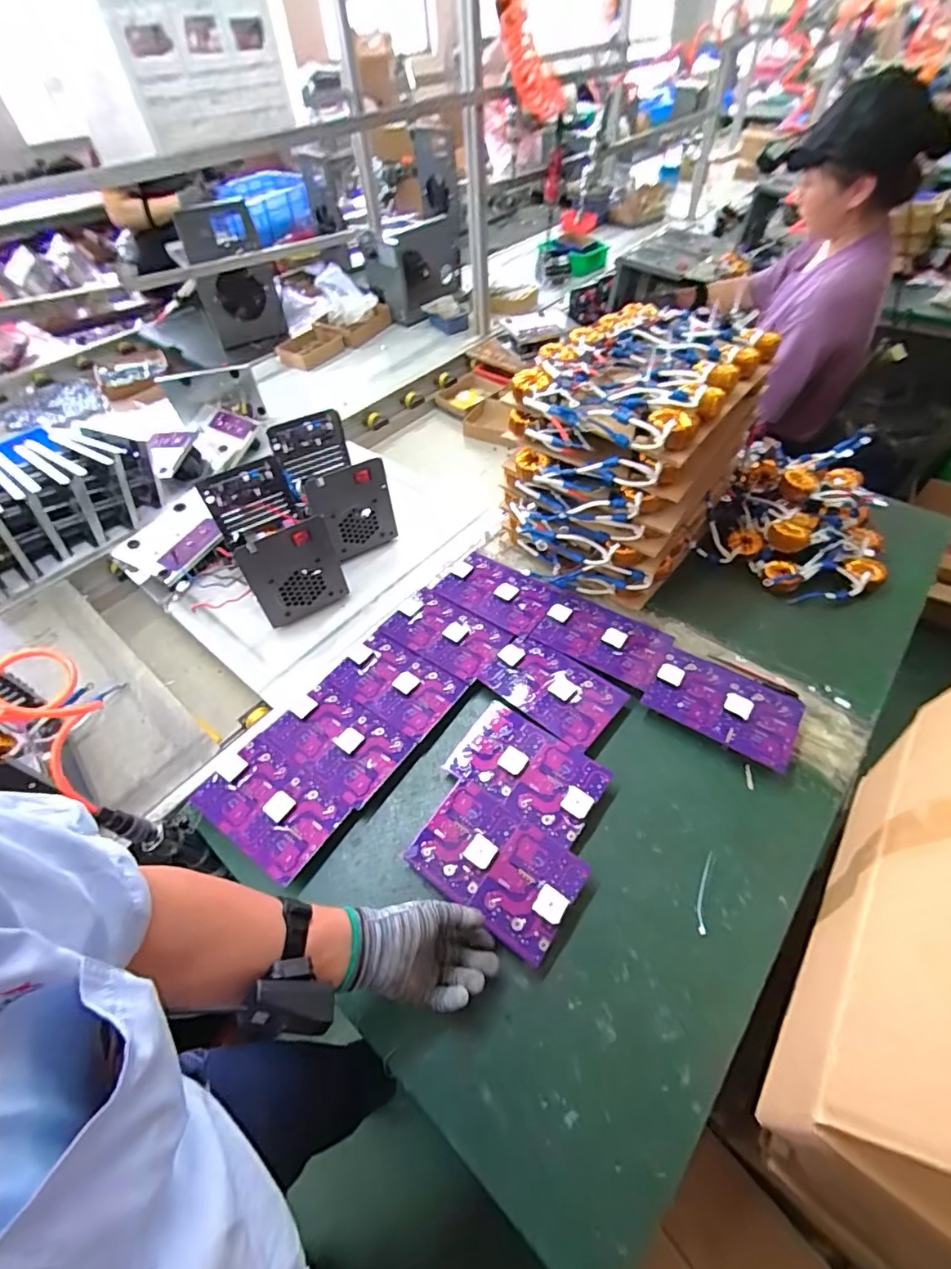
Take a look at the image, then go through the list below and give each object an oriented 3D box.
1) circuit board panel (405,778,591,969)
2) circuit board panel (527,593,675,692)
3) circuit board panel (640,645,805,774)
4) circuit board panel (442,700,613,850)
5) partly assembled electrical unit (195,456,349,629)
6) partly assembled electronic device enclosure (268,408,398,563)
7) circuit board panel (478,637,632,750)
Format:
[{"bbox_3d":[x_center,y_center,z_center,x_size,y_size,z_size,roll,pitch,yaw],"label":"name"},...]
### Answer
[{"bbox_3d":[0.024,0.277,0.629,0.201,0.020,0.125,27,61,28],"label":"circuit board panel"},{"bbox_3d":[0.207,0.001,0.834,0.198,0.008,0.123,25,58,23],"label":"circuit board panel"},{"bbox_3d":[0.364,0.100,0.748,0.197,0.015,0.128,27,56,22],"label":"circuit board panel"},{"bbox_3d":[0.070,0.186,0.704,0.199,0.020,0.126,29,60,25],"label":"circuit board panel"},{"bbox_3d":[-0.366,-0.174,0.927,0.149,0.175,0.240,-29,55,-17],"label":"partly assembled electrical unit"},{"bbox_3d":[-0.285,-0.294,1.038,0.154,0.206,0.245,-29,55,-17],"label":"partly assembled electronic device enclosure"},{"bbox_3d":[0.116,0.081,0.782,0.196,0.009,0.125,33,61,27],"label":"circuit board panel"}]

